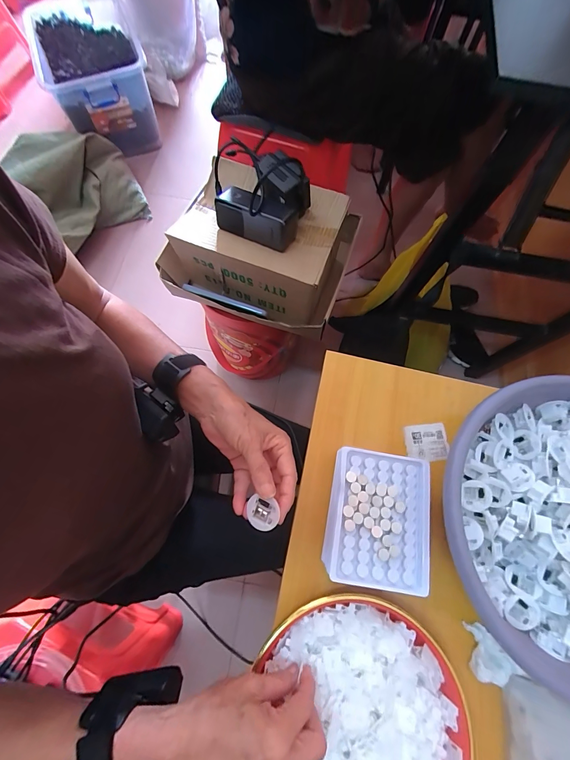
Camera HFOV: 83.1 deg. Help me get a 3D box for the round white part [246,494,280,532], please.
[{"bbox_3d":[-0.020,0.124,0.298,0.029,0.008,0.028,15,92,21],"label":"round white part"}]

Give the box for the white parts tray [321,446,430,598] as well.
[{"bbox_3d":[0.099,0.148,0.348,0.105,0.045,0.128,11,70,2],"label":"white parts tray"}]

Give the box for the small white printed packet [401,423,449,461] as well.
[{"bbox_3d":[0.190,0.083,0.431,0.055,0.006,0.047,-4,70,-3],"label":"small white printed packet"}]

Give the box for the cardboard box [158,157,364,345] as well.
[{"bbox_3d":[-0.052,-0.235,0.589,0.306,0.156,0.229,18,71,5],"label":"cardboard box"}]

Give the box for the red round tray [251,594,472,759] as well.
[{"bbox_3d":[0.080,0.337,0.306,0.194,0.030,0.215,-1,70,-2],"label":"red round tray"}]

